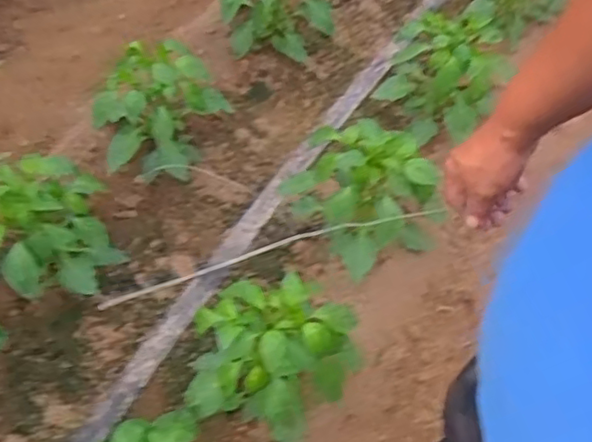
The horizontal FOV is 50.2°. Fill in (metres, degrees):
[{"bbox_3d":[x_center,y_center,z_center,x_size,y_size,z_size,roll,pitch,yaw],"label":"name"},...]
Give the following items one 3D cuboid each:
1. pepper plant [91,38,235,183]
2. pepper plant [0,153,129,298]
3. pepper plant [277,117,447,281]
[{"bbox_3d":[-0.313,-0.245,1.508,0.220,0.296,0.287,27,59,15],"label":"pepper plant"},{"bbox_3d":[-0.516,0.029,1.325,0.244,0.272,0.261,1,56,-2],"label":"pepper plant"},{"bbox_3d":[0.140,-0.066,1.383,0.254,0.325,0.273,1,56,-2],"label":"pepper plant"}]

